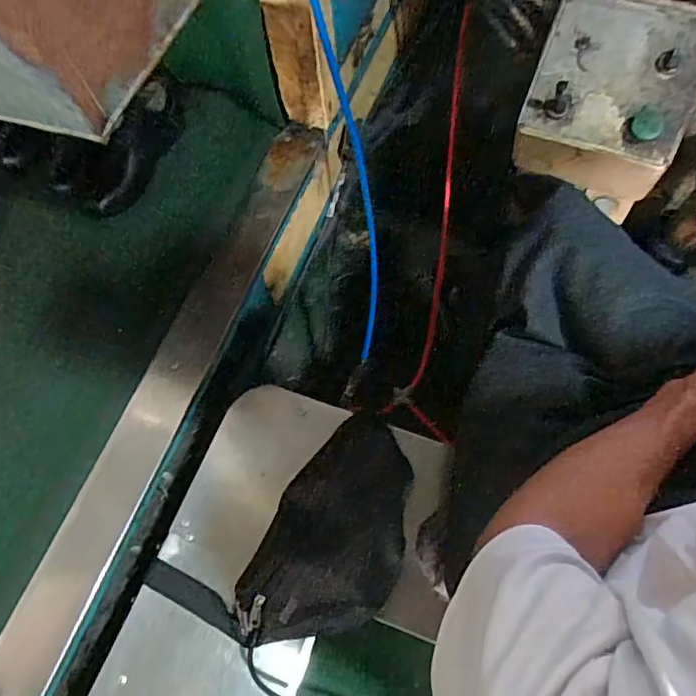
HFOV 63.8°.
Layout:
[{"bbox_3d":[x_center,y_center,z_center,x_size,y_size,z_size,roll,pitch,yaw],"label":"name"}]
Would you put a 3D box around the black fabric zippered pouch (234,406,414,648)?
[{"bbox_3d":[-0.009,0.207,0.646,0.152,0.070,0.276,18,67,11],"label":"black fabric zippered pouch"}]

